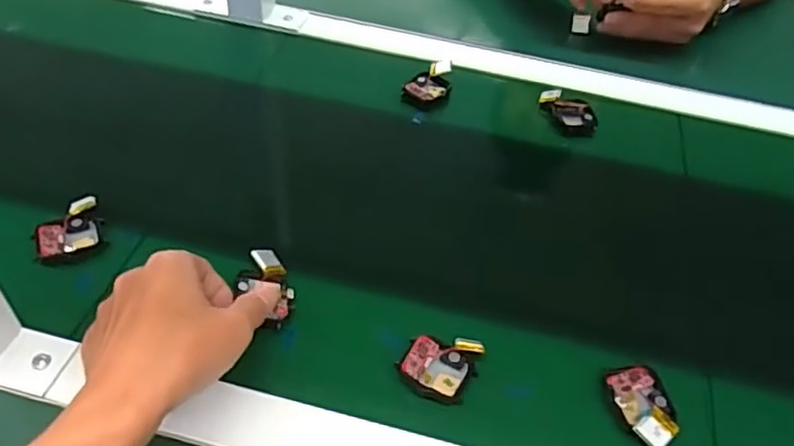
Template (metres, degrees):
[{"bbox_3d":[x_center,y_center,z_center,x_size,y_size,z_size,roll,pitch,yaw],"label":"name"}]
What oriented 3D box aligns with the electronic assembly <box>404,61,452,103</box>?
[{"bbox_3d":[0.030,-0.135,0.623,0.042,0.026,0.047,7,49,1],"label":"electronic assembly"}]

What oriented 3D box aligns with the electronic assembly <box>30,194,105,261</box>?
[{"bbox_3d":[-0.240,0.004,0.466,0.044,0.015,0.050,-17,52,-19],"label":"electronic assembly"}]

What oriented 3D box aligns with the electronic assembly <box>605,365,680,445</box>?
[{"bbox_3d":[0.157,0.117,0.404,0.039,0.015,0.056,-3,49,-7],"label":"electronic assembly"}]

